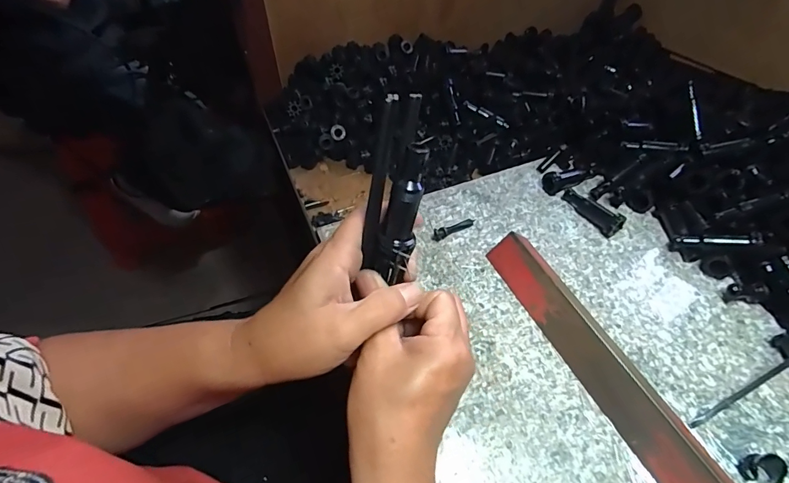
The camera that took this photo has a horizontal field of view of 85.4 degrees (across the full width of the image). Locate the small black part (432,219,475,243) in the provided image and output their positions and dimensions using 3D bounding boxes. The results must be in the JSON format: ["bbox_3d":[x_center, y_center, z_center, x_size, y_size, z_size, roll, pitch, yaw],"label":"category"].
[{"bbox_3d":[0.061,-0.014,0.438,0.050,0.009,0.011,-23,56,-18],"label":"small black part"}]

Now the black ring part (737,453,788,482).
[{"bbox_3d":[0.260,0.160,0.300,0.022,0.021,0.016,19,54,13],"label":"black ring part"}]

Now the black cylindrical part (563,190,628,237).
[{"bbox_3d":[0.205,-0.032,0.449,0.019,0.023,0.069,-29,58,-22],"label":"black cylindrical part"}]

